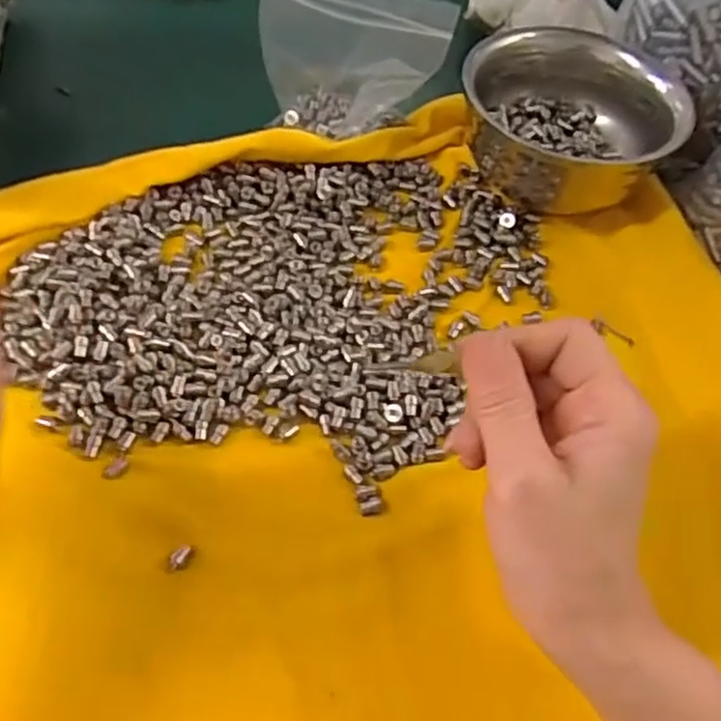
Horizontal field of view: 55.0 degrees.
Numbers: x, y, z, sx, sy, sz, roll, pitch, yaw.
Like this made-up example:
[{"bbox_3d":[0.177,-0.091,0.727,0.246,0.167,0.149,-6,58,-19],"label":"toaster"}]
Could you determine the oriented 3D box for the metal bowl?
[{"bbox_3d":[0.127,-0.142,0.412,0.117,0.076,0.117,3,58,-5],"label":"metal bowl"}]

